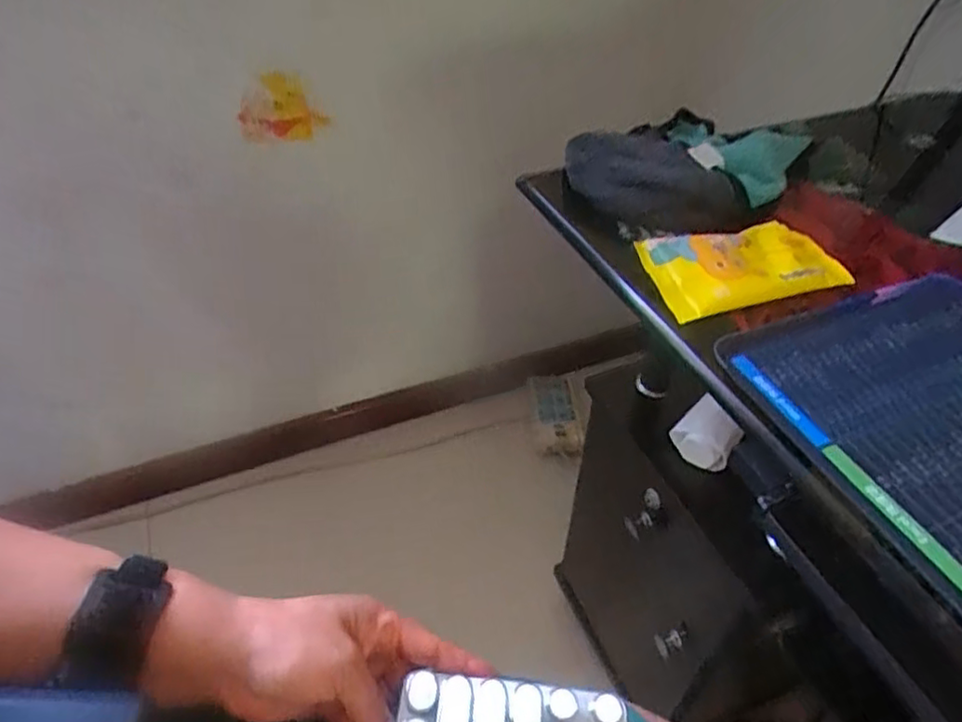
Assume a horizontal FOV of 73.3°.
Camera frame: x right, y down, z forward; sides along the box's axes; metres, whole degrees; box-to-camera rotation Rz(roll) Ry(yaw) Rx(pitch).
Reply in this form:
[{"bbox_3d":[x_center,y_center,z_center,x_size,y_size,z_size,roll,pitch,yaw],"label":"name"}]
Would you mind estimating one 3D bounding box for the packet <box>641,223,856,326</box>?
[{"bbox_3d":[0.180,-0.068,0.441,0.128,0.015,0.067,-9,45,-10],"label":"packet"}]

